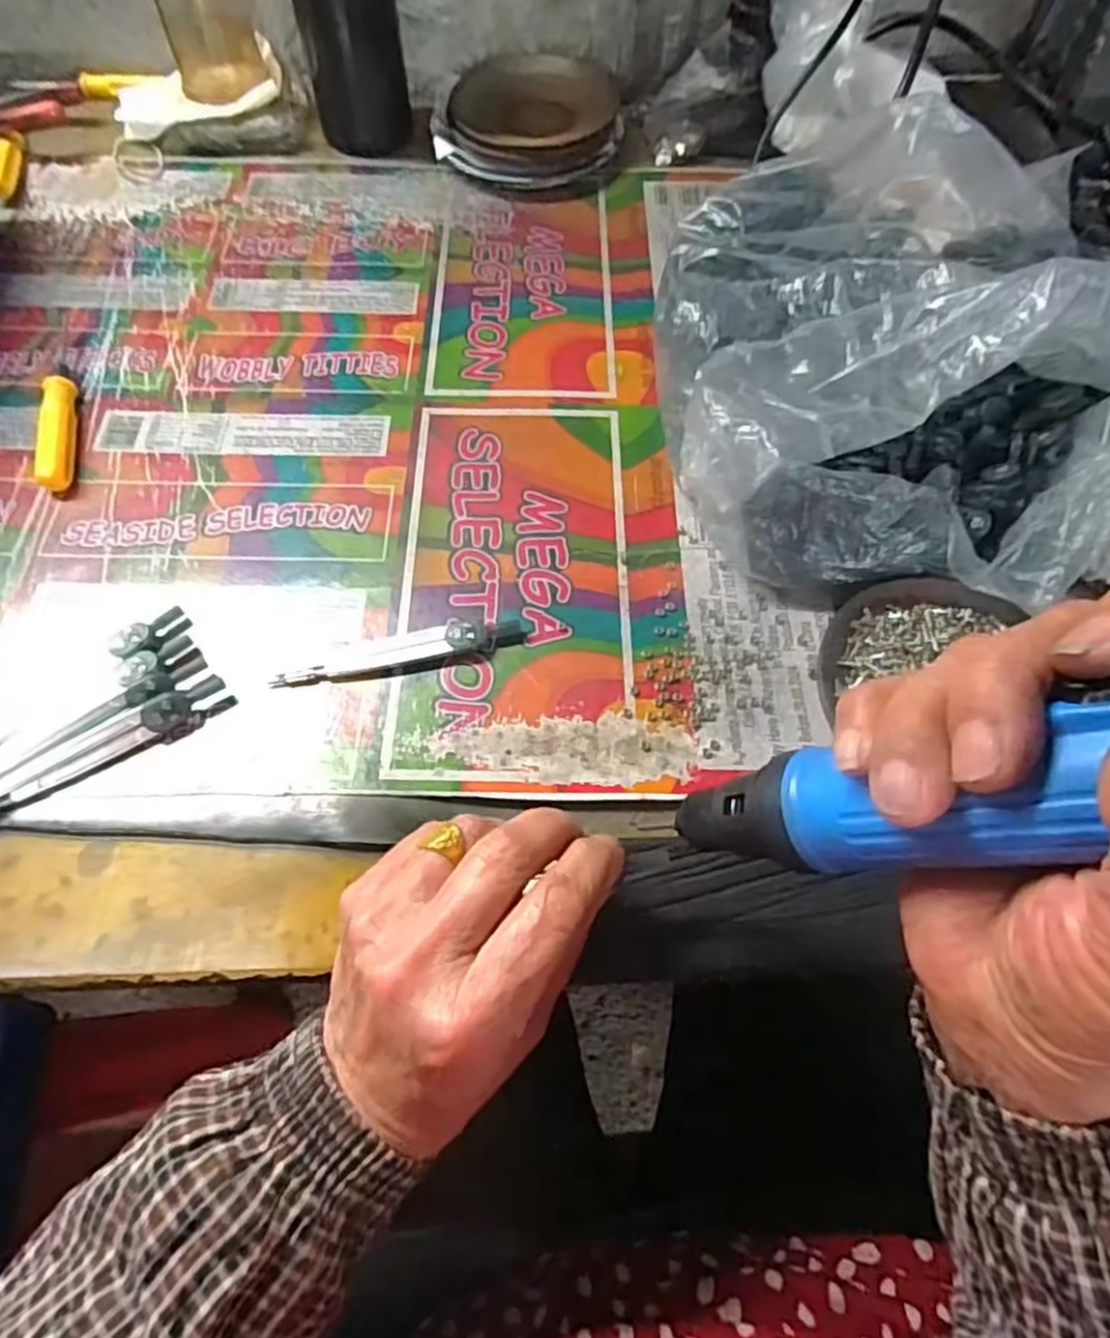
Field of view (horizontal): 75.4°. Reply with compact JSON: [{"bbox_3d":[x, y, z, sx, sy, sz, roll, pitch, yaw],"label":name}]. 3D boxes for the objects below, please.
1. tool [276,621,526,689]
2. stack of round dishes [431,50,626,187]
[{"bbox_3d":[-0.069,-0.008,0.325,0.111,0.008,0.018,-11,64,-7],"label":"tool"},{"bbox_3d":[-0.018,-0.394,0.513,0.129,0.028,0.125,2,63,-1],"label":"stack of round dishes"}]

